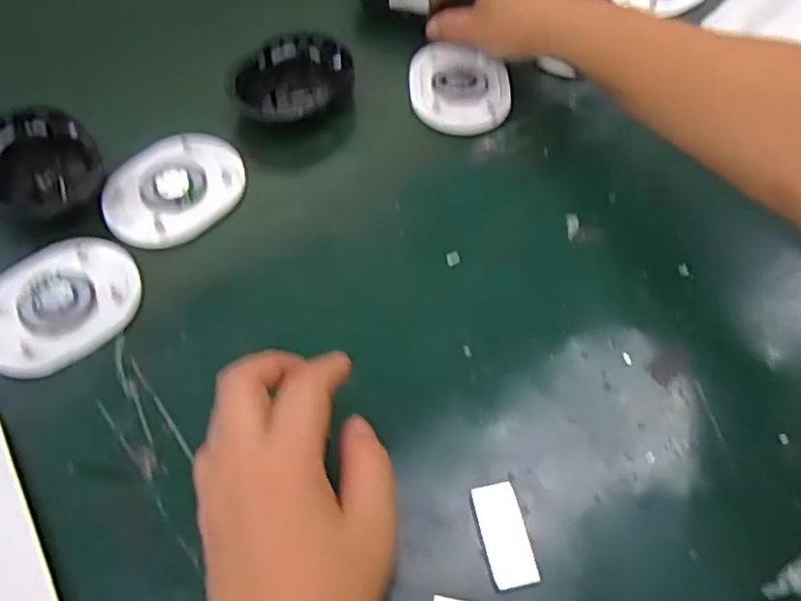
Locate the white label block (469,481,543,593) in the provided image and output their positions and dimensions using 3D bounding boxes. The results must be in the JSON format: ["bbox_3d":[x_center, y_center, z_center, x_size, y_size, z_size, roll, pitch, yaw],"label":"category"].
[{"bbox_3d":[0.048,0.107,0.318,0.020,0.006,0.045,-11,57,-9],"label":"white label block"}]

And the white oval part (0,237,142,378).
[{"bbox_3d":[-0.191,0.000,0.385,0.067,0.008,0.091,34,62,19],"label":"white oval part"}]

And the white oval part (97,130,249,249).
[{"bbox_3d":[-0.144,-0.073,0.438,0.092,0.012,0.065,-37,64,-23],"label":"white oval part"}]

